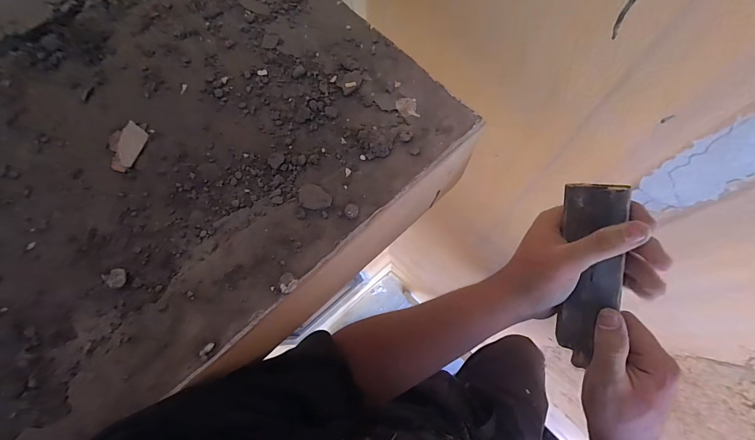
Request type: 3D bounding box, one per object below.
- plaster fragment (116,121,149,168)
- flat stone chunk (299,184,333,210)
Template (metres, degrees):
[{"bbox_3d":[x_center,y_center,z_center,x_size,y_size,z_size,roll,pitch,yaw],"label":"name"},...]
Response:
[{"bbox_3d":[-0.187,-0.057,0.249,0.018,0.005,0.035,8,72,5],"label":"plaster fragment"},{"bbox_3d":[-0.044,-0.015,0.230,0.023,0.004,0.018,36,76,13],"label":"flat stone chunk"}]

